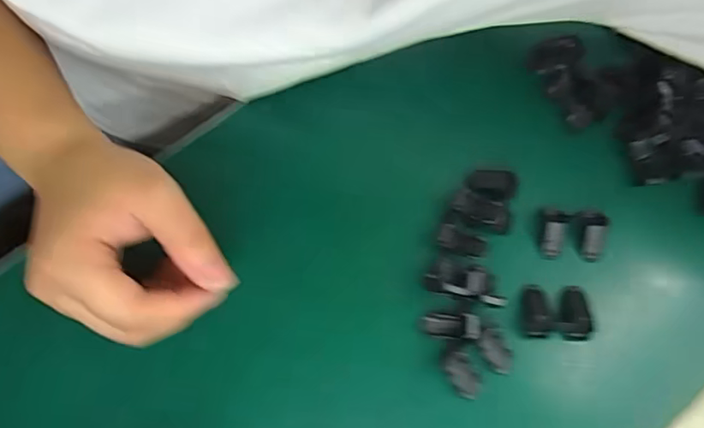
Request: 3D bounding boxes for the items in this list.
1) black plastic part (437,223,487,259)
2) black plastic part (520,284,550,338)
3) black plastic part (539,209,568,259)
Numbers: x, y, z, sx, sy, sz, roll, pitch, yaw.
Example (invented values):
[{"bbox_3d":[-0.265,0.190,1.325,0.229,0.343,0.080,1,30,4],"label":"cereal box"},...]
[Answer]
[{"bbox_3d":[0.062,0.016,0.303,0.027,0.008,0.013,27,73,4],"label":"black plastic part"},{"bbox_3d":[0.101,0.054,0.296,0.014,0.010,0.029,-2,74,-4],"label":"black plastic part"},{"bbox_3d":[0.116,0.011,0.308,0.015,0.011,0.029,10,85,1],"label":"black plastic part"}]

